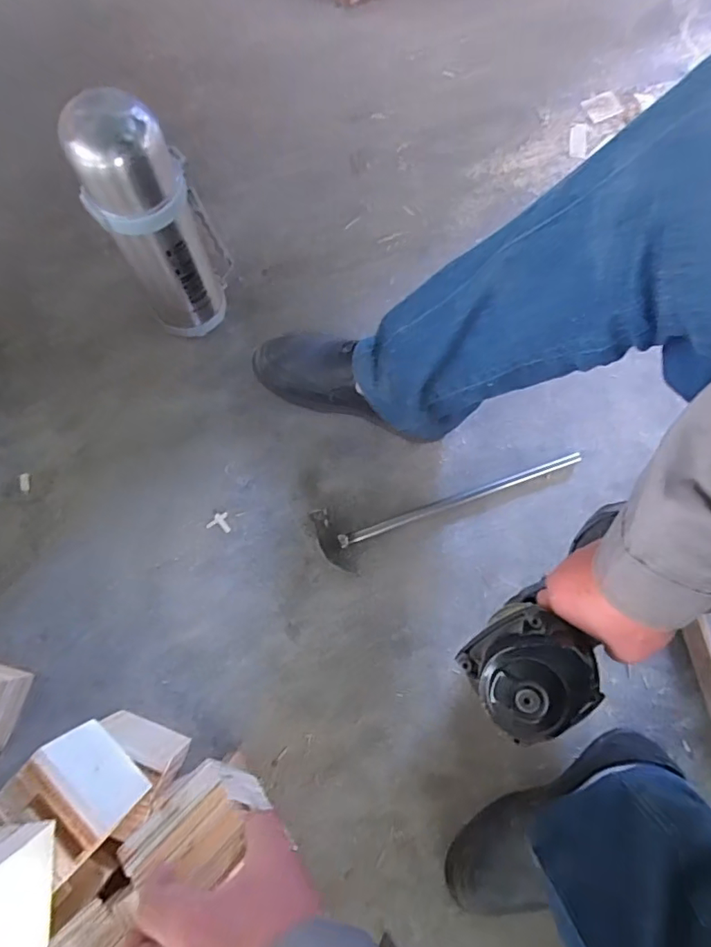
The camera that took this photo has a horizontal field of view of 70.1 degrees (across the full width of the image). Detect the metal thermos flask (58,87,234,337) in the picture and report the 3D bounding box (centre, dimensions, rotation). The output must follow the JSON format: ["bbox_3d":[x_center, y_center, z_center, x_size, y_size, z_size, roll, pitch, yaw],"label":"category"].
[{"bbox_3d":[-0.224,-0.289,0.591,0.097,0.296,0.113,-5,76,-2],"label":"metal thermos flask"}]

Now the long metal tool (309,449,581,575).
[{"bbox_3d":[0.131,0.043,0.661,0.367,0.027,0.081,-15,76,-5],"label":"long metal tool"}]

